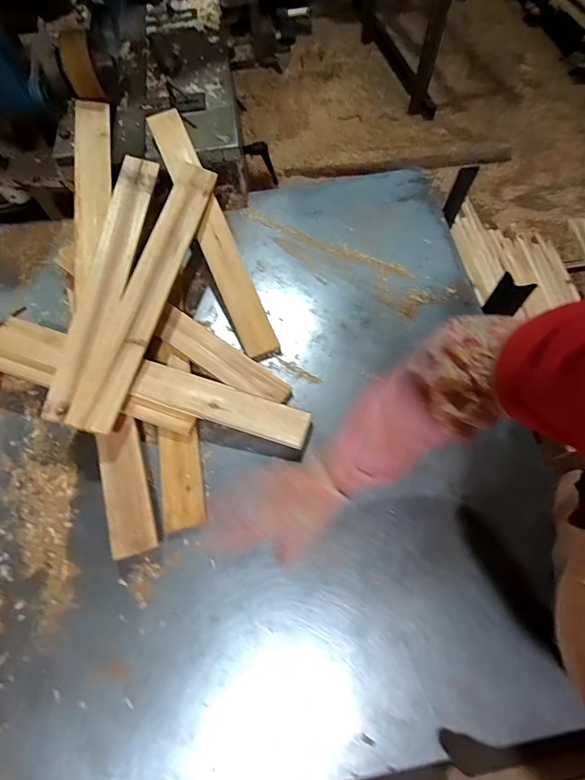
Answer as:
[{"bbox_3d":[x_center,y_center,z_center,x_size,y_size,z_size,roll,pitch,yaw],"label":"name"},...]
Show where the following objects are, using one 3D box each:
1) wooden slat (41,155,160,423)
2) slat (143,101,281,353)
[{"bbox_3d":[-0.301,-0.190,0.635,0.063,0.026,0.486,4,67,4],"label":"wooden slat"},{"bbox_3d":[-0.145,-0.286,0.703,0.060,0.019,0.496,-22,83,-8],"label":"slat"}]

